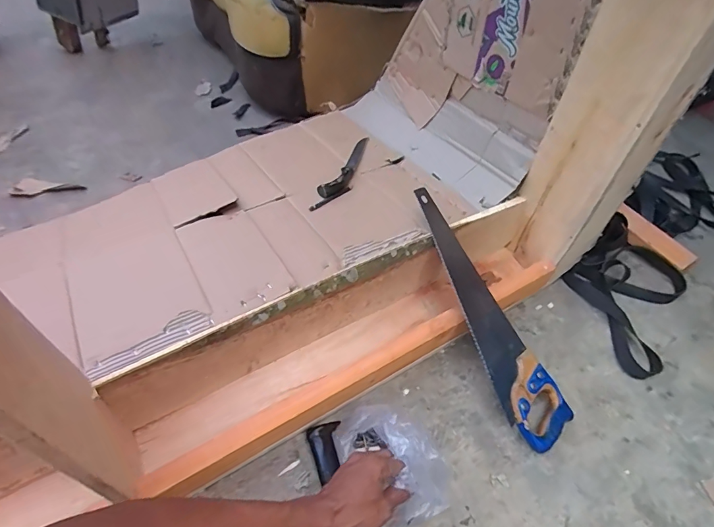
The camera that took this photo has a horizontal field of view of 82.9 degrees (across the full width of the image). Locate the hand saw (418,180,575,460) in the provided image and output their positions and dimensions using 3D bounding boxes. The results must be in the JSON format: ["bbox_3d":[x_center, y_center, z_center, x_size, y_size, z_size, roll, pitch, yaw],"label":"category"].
[{"bbox_3d":[0.228,0.078,0.730,0.104,0.027,0.479,-19,73,-17],"label":"hand saw"}]

